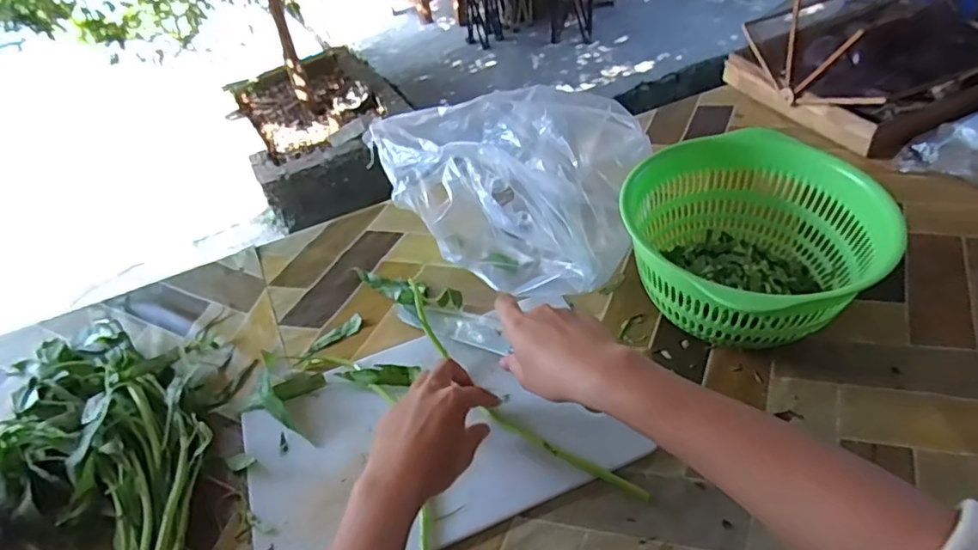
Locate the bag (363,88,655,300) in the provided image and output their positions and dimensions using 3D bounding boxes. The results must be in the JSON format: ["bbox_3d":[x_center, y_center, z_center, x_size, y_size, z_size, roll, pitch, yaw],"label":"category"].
[{"bbox_3d":[0.020,-0.106,0.628,0.269,0.144,0.181,19,49,24],"label":"bag"}]

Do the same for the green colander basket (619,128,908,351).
[{"bbox_3d":[0.233,-0.020,0.537,0.211,0.128,0.203,-12,44,-6],"label":"green colander basket"}]

